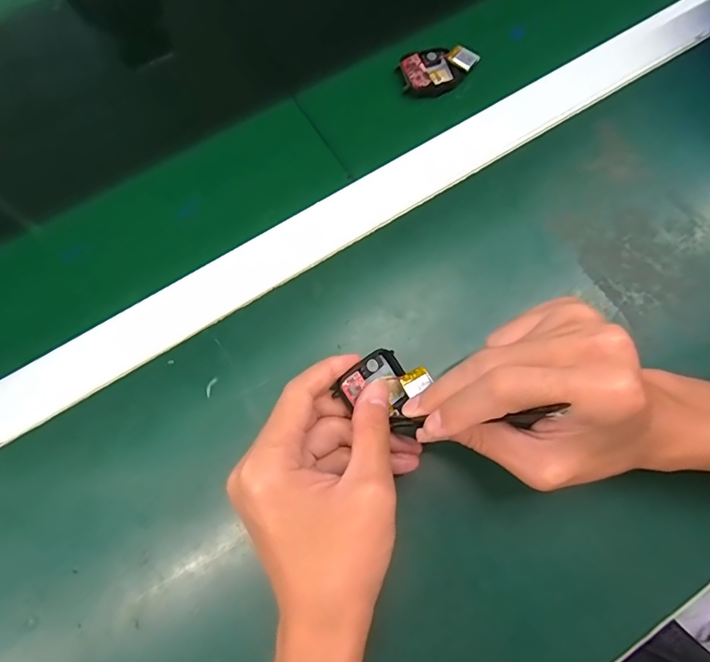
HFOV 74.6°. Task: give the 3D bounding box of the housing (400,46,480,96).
[{"bbox_3d":[0.067,-0.210,0.375,0.056,0.019,0.040,-20,75,-6],"label":"housing"}]

